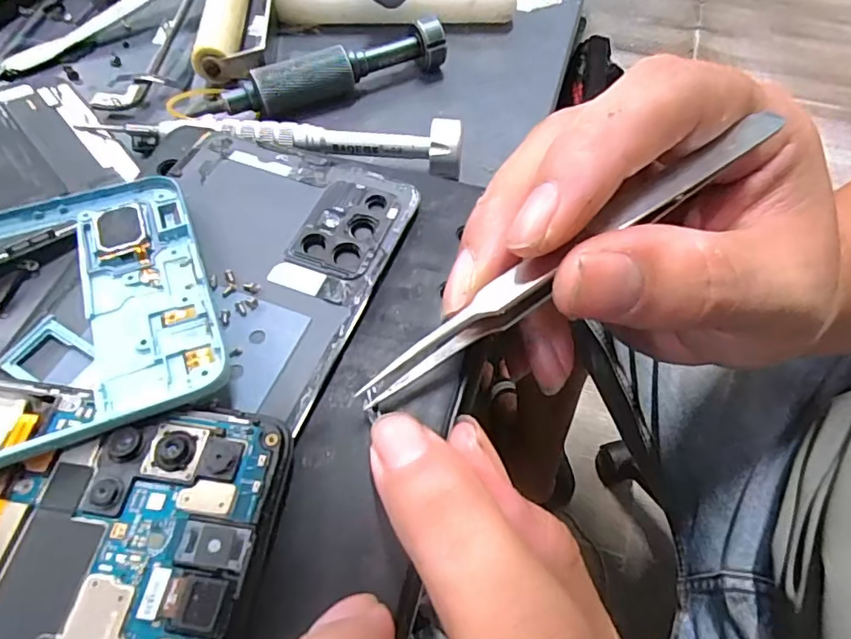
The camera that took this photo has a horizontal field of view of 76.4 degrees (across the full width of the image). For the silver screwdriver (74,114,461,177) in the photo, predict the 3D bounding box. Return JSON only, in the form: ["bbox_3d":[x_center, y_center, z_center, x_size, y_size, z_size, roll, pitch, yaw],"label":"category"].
[{"bbox_3d":[-0.051,-0.060,0.174,0.125,0.013,0.015,4,58,2],"label":"silver screwdriver"}]

